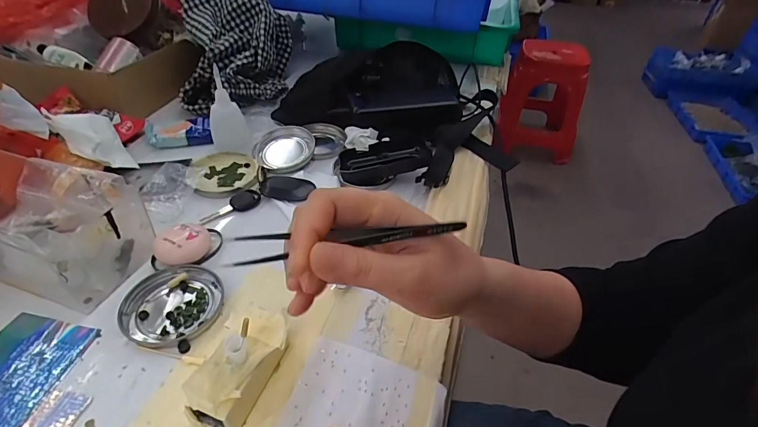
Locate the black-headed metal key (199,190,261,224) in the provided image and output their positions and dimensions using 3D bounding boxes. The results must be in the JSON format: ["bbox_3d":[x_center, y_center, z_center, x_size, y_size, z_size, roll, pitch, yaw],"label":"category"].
[{"bbox_3d":[-0.164,-0.009,0.437,0.067,0.006,0.030,-25,49,-29],"label":"black-headed metal key"}]

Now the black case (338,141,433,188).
[{"bbox_3d":[0.005,-0.061,0.487,0.109,0.029,0.054,-8,43,-13],"label":"black case"}]

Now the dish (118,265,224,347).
[{"bbox_3d":[-0.175,0.076,0.338,0.076,0.008,0.075,-2,42,-7],"label":"dish"}]

